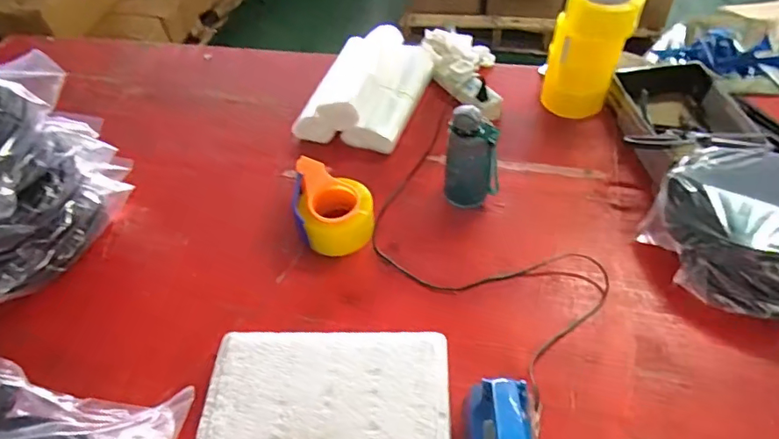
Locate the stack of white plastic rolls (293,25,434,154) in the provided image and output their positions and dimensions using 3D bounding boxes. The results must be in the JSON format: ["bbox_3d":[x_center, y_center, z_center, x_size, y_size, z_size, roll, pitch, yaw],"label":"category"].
[{"bbox_3d":[-0.043,-0.268,1.025,0.205,0.093,0.293,16,52,17],"label":"stack of white plastic rolls"}]

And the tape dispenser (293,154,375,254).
[{"bbox_3d":[-0.094,-0.026,0.839,0.123,0.073,0.160,-14,49,-8],"label":"tape dispenser"}]

